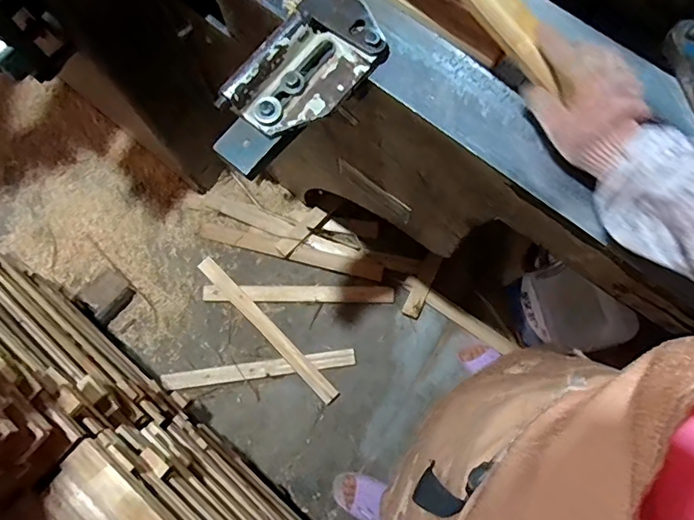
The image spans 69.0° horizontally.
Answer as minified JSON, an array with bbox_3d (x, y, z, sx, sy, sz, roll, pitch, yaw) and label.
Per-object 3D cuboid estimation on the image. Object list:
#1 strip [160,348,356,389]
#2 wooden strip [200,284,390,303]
[{"bbox_3d":[-0.229,0.288,1.326,0.500,0.016,0.042,-8,77,-2],"label":"strip"},{"bbox_3d":[-0.132,0.090,1.349,0.505,0.022,0.046,0,79,5],"label":"wooden strip"}]

